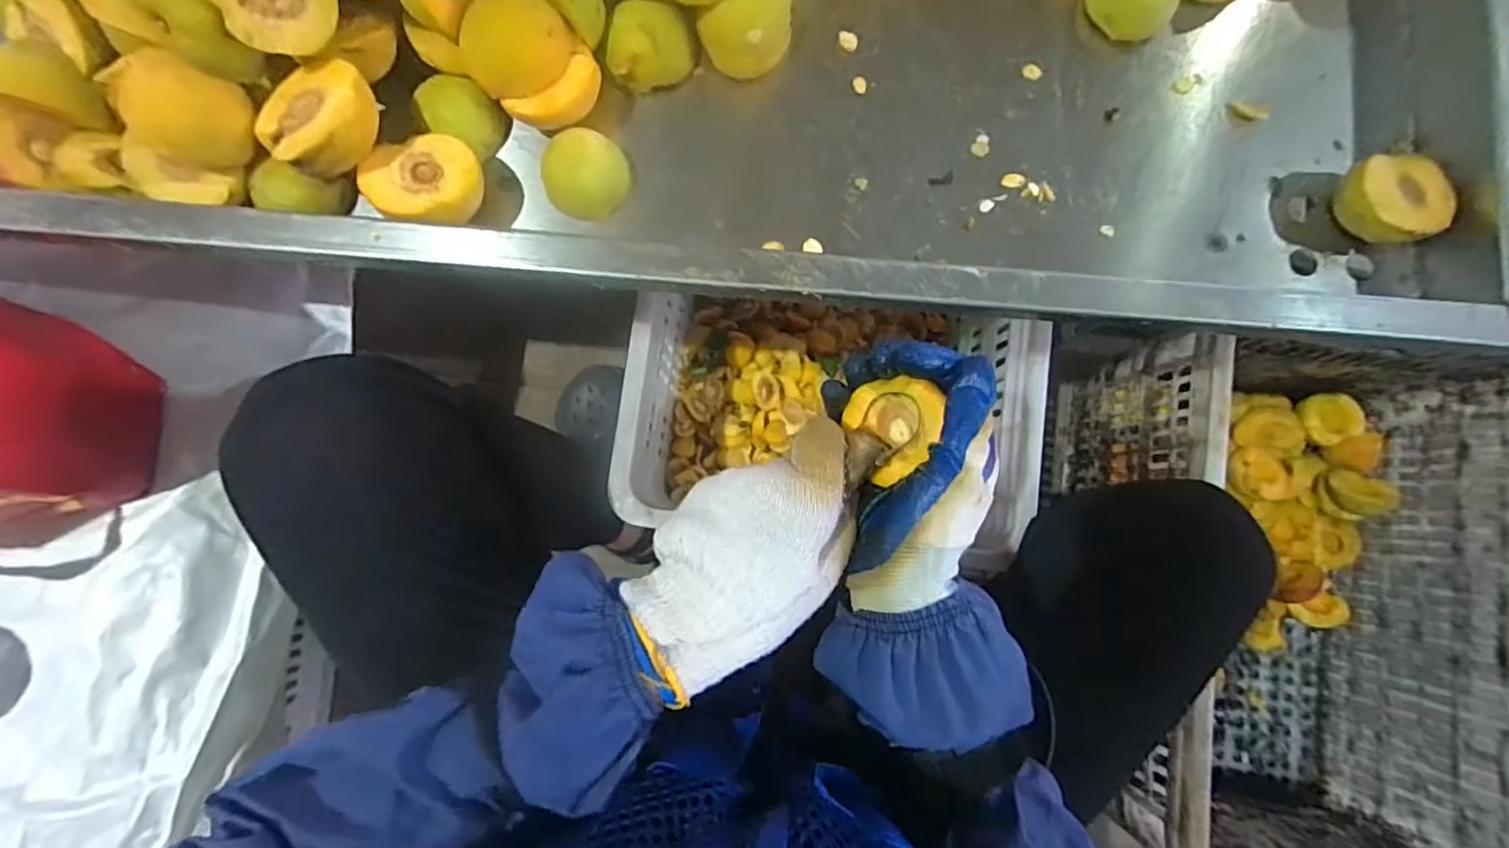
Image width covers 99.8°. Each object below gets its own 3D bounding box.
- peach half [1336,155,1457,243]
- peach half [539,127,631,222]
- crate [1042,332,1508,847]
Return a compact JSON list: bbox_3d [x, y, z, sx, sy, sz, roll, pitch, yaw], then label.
[{"bbox_3d":[0.421,-0.146,0.423,0.057,0.046,0.060,-10,84,-1],"label":"peach half"},{"bbox_3d":[-0.115,-0.168,0.431,0.053,0.032,0.054,0,84,0],"label":"peach half"},{"bbox_3d":[0.548,0.171,0.672,0.373,0.294,0.532,8,84,0],"label":"crate"}]

